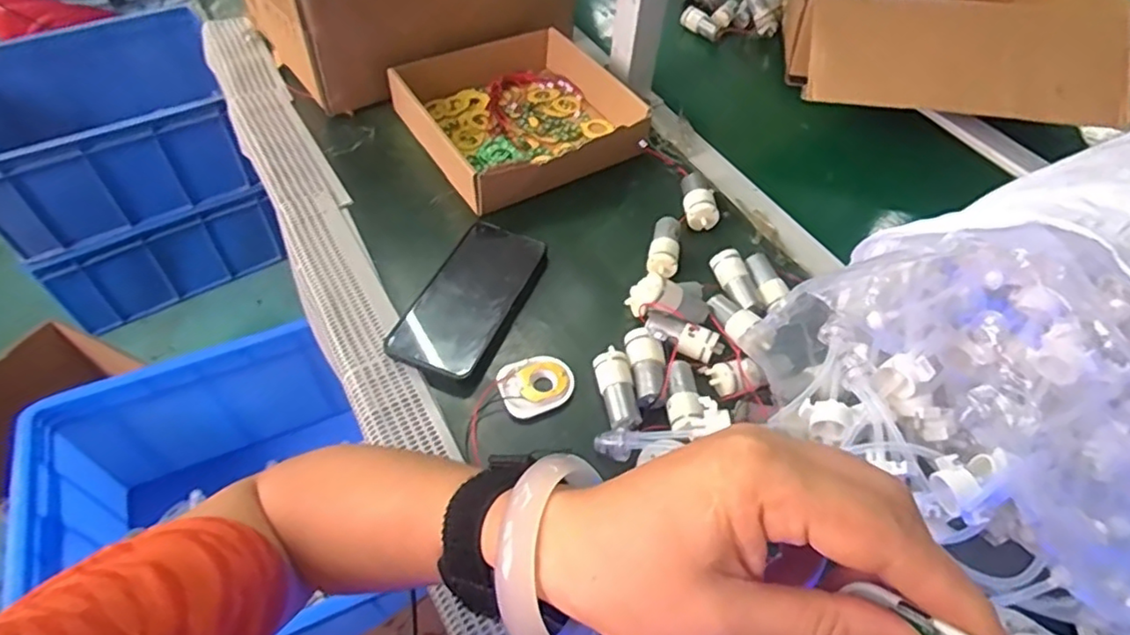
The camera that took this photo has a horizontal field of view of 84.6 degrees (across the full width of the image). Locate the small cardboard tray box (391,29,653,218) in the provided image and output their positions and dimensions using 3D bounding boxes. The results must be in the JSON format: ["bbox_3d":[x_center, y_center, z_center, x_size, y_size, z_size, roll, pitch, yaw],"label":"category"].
[{"bbox_3d":[-0.042,-0.225,0.673,0.227,0.047,0.227,-26,57,-21],"label":"small cardboard tray box"}]

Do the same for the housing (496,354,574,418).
[{"bbox_3d":[-0.023,0.054,0.489,0.056,0.014,0.045,-14,54,-13],"label":"housing"}]

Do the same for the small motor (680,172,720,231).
[{"bbox_3d":[0.132,-0.117,0.620,0.032,0.027,0.069,0,52,-2],"label":"small motor"}]

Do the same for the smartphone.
[{"bbox_3d":[-0.080,-0.019,0.532,0.075,0.011,0.162,19,53,12],"label":"smartphone"}]

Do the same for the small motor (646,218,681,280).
[{"bbox_3d":[0.093,-0.063,0.579,0.027,0.025,0.065,10,52,6],"label":"small motor"}]

